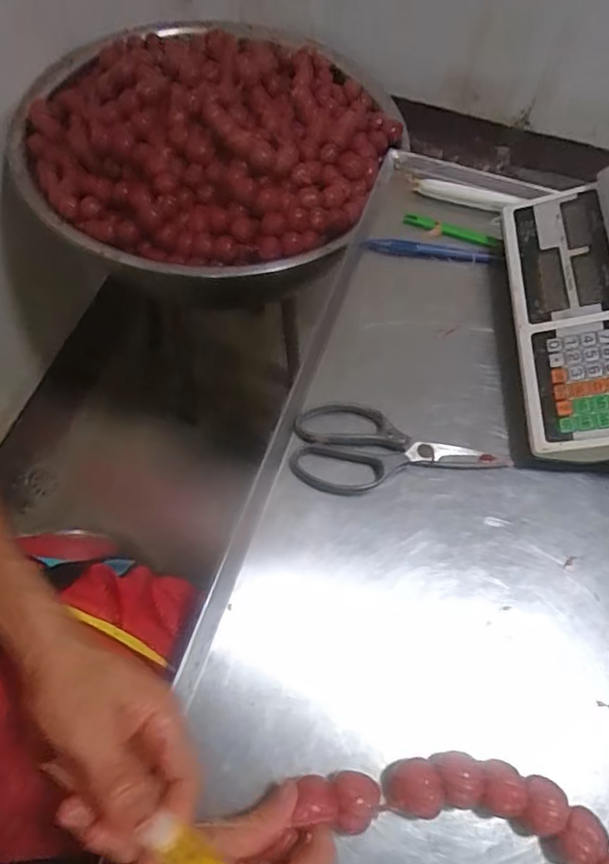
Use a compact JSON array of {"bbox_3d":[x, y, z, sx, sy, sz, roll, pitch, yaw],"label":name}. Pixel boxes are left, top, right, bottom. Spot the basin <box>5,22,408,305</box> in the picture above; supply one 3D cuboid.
[{"bbox_3d":[-0.163,-0.495,1.000,0.593,0.192,0.615,2,63,-3],"label":"basin"}]

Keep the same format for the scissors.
[{"bbox_3d":[0.085,0.024,0.551,0.197,0.011,0.094,16,63,4],"label":"scissors"}]

